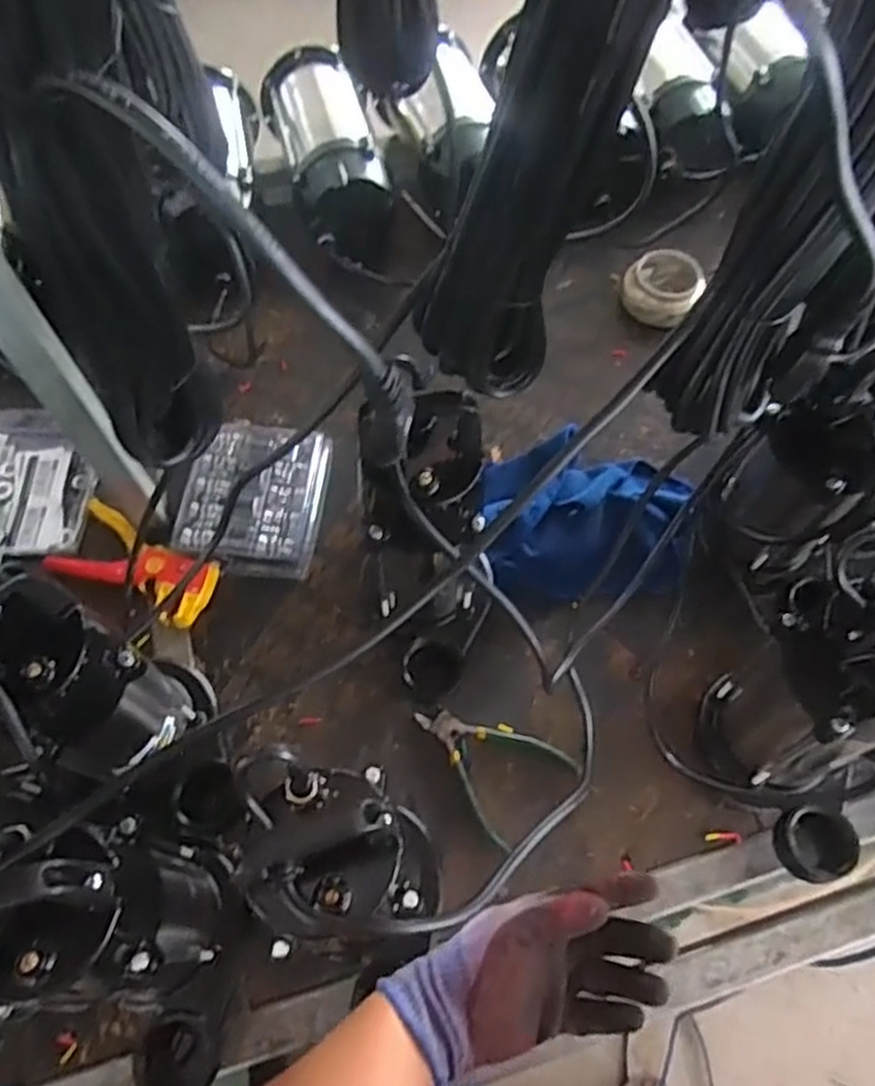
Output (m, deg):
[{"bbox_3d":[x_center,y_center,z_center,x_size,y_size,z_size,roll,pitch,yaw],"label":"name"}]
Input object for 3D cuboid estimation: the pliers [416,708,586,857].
[{"bbox_3d":[0.045,0.190,0.676,0.137,0.010,0.096,41,69,19],"label":"pliers"}]

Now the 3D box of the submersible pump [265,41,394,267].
[{"bbox_3d":[-0.136,-0.477,0.952,0.118,0.104,0.323,-13,63,-7],"label":"submersible pump"}]

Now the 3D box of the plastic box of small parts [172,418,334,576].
[{"bbox_3d":[-0.190,-0.057,0.792,0.142,0.037,0.185,8,62,4],"label":"plastic box of small parts"}]

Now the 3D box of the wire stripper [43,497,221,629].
[{"bbox_3d":[-0.298,0.020,0.745,0.157,0.043,0.084,20,64,10],"label":"wire stripper"}]

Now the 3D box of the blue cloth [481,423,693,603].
[{"bbox_3d":[0.152,-0.036,0.764,0.207,0.070,0.180,5,62,2],"label":"blue cloth"}]

